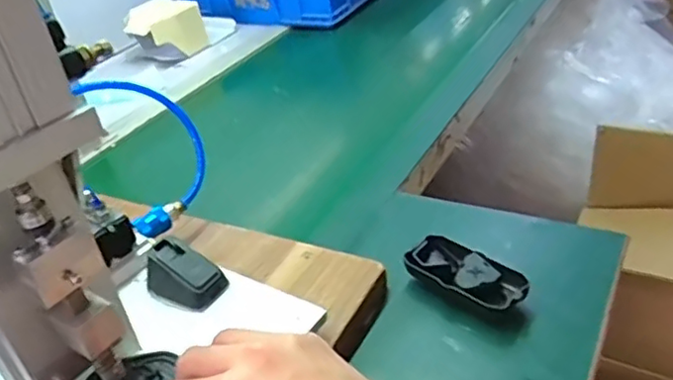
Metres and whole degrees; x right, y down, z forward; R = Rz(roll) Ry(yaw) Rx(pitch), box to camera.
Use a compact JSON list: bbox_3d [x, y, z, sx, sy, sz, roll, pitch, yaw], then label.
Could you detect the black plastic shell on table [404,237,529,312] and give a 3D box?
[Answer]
[{"bbox_3d":[0.114,0.079,0.558,0.108,0.028,0.056,24,45,39],"label":"black plastic shell on table"}]

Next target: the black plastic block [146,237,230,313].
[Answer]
[{"bbox_3d":[-0.131,0.072,0.530,0.066,0.039,0.044,9,37,24],"label":"black plastic block"}]

